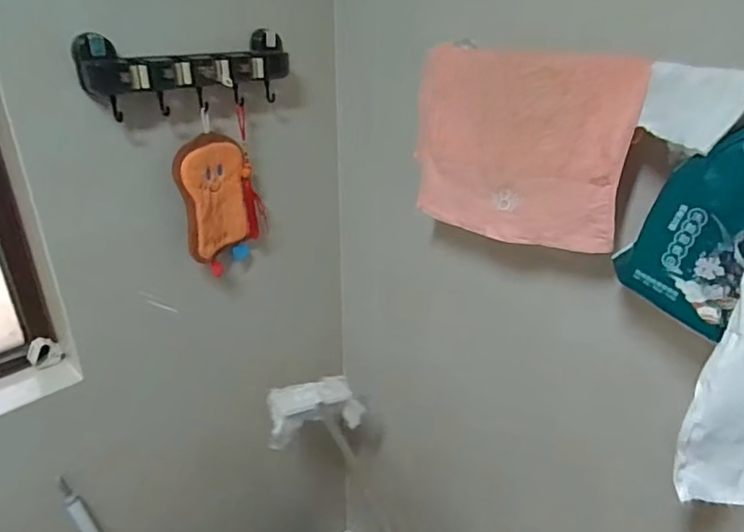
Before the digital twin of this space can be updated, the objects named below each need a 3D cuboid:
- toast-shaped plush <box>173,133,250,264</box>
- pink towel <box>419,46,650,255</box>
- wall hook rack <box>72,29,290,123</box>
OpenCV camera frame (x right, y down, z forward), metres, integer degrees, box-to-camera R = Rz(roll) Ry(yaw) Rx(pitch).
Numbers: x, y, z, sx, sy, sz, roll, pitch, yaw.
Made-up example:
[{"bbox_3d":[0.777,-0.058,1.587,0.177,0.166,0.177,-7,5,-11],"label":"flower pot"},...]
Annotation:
[{"bbox_3d":[-0.287,-0.128,0.979,0.028,0.212,0.147,13,29,26],"label":"toast-shaped plush"},{"bbox_3d":[0.208,-0.175,0.796,0.336,0.264,0.038,22,33,37],"label":"pink towel"},{"bbox_3d":[-0.285,-0.319,0.882,0.069,0.112,0.349,23,34,39],"label":"wall hook rack"}]

